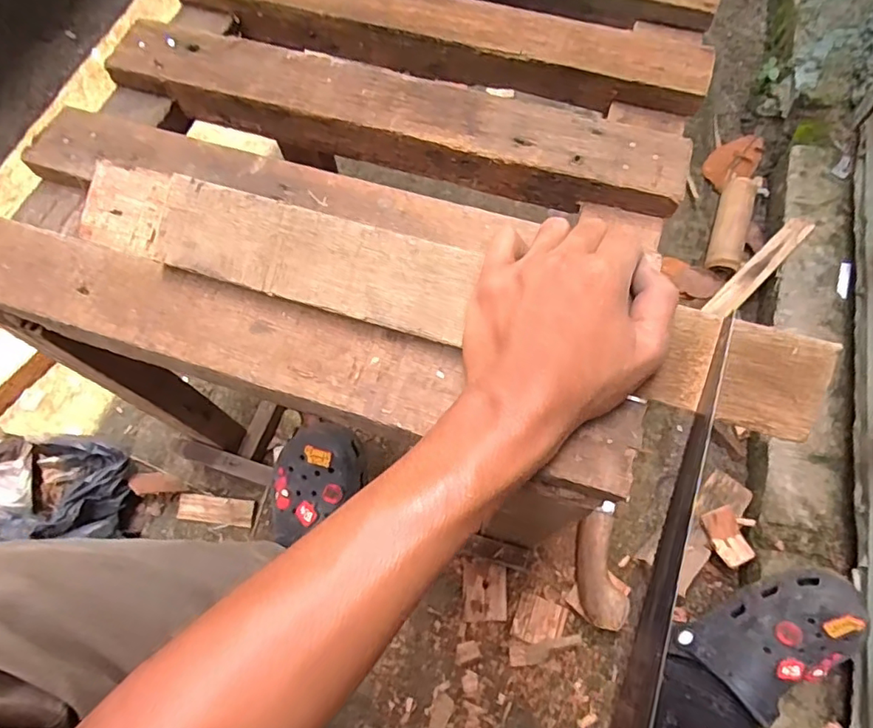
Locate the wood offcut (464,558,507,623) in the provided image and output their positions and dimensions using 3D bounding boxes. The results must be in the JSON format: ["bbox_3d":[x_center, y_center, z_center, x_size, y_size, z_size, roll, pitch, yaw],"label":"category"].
[{"bbox_3d":[0.060,0.276,0.675,0.050,0.008,0.069,1,67,3],"label":"wood offcut"}]

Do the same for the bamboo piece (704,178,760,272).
[{"bbox_3d":[0.467,-0.220,0.871,0.054,0.042,0.201,19,69,11],"label":"bamboo piece"}]

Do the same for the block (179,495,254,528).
[{"bbox_3d":[-0.286,0.190,0.722,0.095,0.014,0.036,6,67,5],"label":"block"}]

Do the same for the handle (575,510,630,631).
[{"bbox_3d":[0.195,0.246,0.667,0.058,0.041,0.132,-6,67,0],"label":"handle"}]

